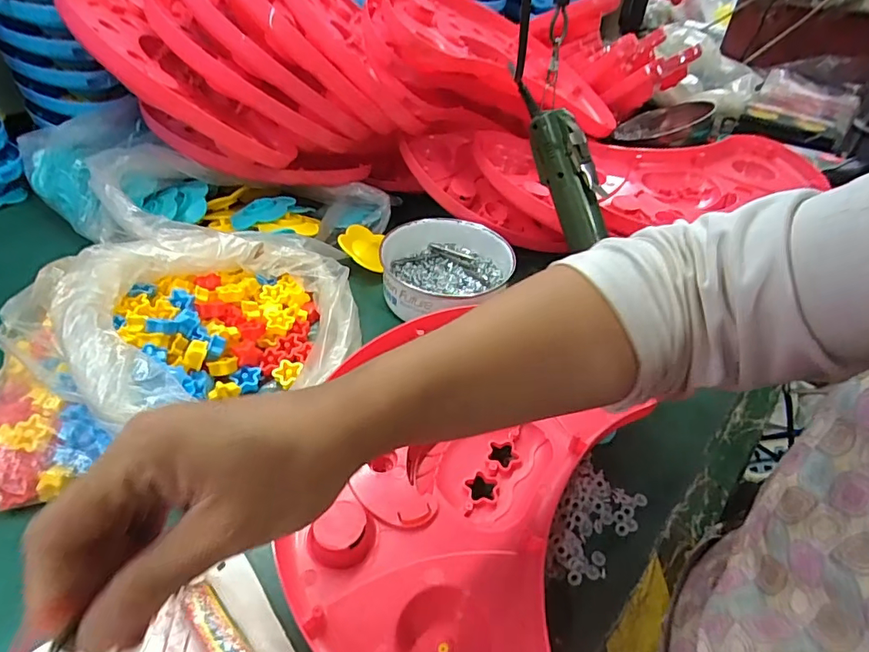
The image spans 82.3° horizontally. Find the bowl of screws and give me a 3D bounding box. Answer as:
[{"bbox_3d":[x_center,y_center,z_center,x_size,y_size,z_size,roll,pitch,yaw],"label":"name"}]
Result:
[{"bbox_3d":[0.006,-0.061,0.543,0.141,0.054,0.135,2,41,-2],"label":"bowl of screws"}]

